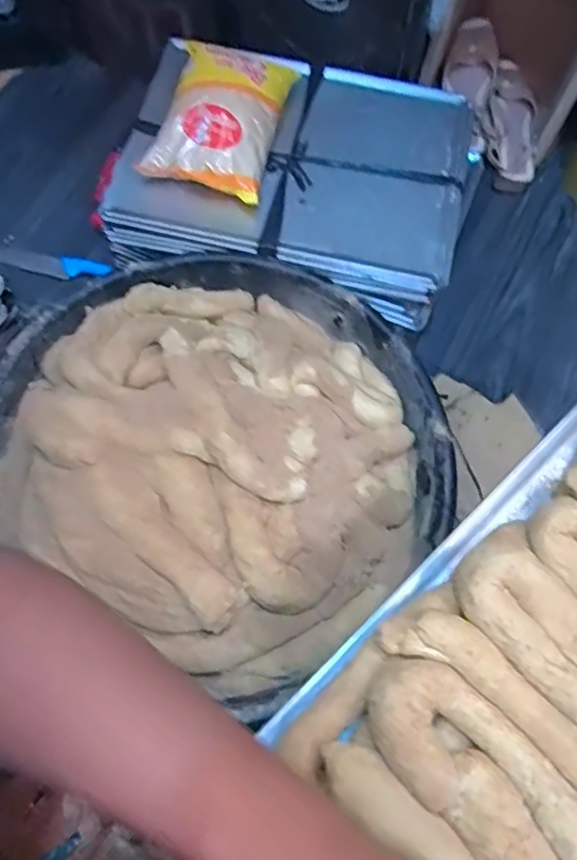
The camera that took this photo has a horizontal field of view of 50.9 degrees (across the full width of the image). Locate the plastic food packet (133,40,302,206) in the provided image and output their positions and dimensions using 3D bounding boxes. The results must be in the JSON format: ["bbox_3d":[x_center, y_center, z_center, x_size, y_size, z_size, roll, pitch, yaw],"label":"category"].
[{"bbox_3d":[-0.090,-0.422,0.809,0.155,0.058,0.205,16,66,4],"label":"plastic food packet"}]

